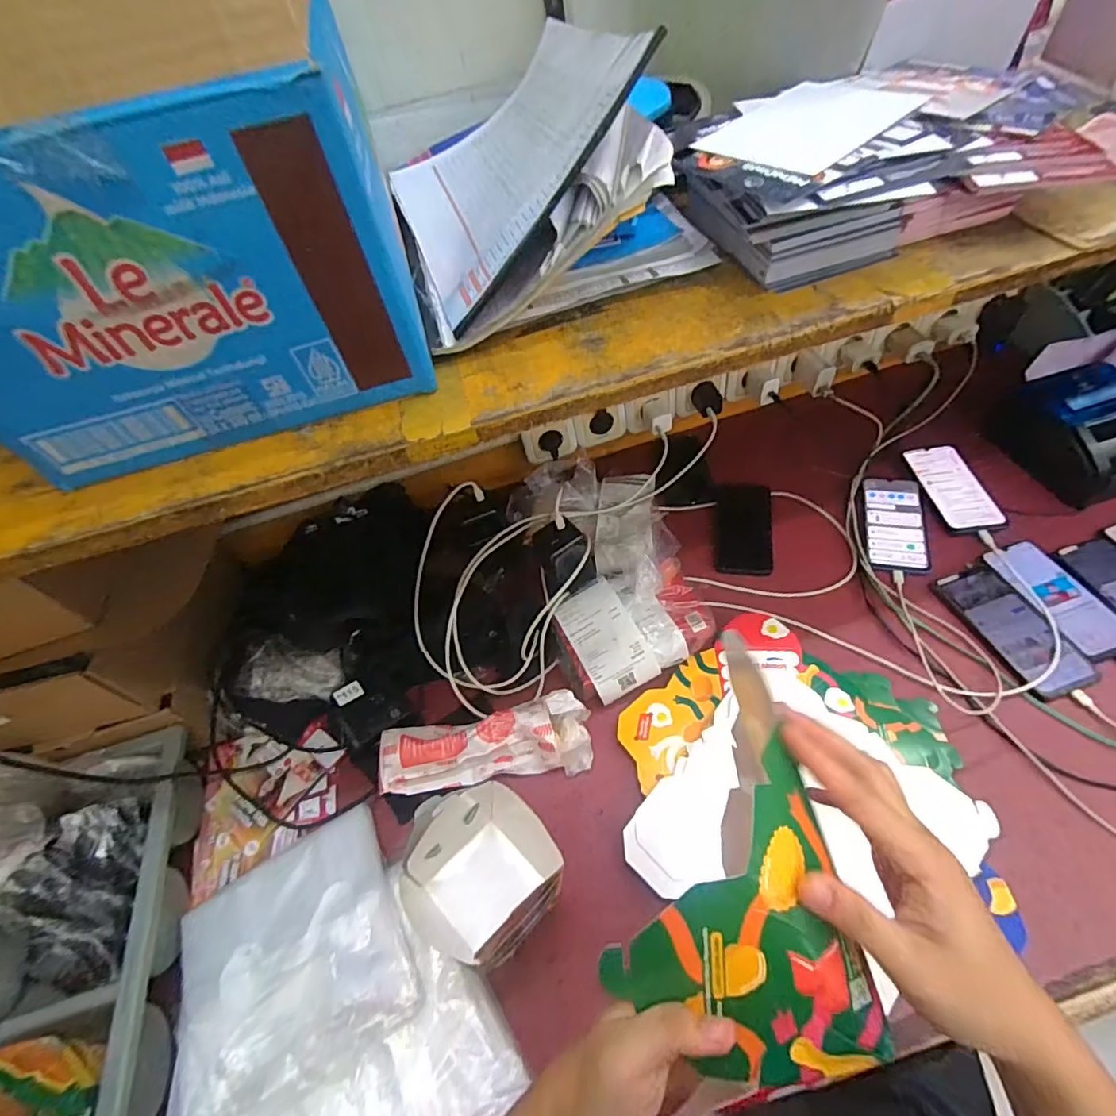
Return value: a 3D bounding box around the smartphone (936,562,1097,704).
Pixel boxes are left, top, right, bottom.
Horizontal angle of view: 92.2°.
[{"bbox_3d":[0.539,0.081,0.636,0.081,0.007,0.165,-19,52,-5],"label":"smartphone"}]

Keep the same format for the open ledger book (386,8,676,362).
[{"bbox_3d":[-0.041,-0.318,0.443,0.187,0.132,0.309,-18,52,-3],"label":"open ledger book"}]

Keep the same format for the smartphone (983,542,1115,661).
[{"bbox_3d":[0.612,0.047,0.656,0.072,0.008,0.162,-18,52,-4],"label":"smartphone"}]

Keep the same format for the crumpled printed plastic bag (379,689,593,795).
[{"bbox_3d":[-0.083,0.208,0.605,0.234,0.055,0.077,-10,52,3],"label":"crumpled printed plastic bag"}]

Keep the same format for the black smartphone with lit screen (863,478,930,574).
[{"bbox_3d":[0.474,-0.051,0.757,0.071,0.009,0.170,8,55,16],"label":"black smartphone with lit screen"}]

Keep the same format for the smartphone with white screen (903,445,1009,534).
[{"bbox_3d":[0.568,-0.104,0.767,0.083,0.011,0.170,-5,52,7],"label":"smartphone with white screen"}]

